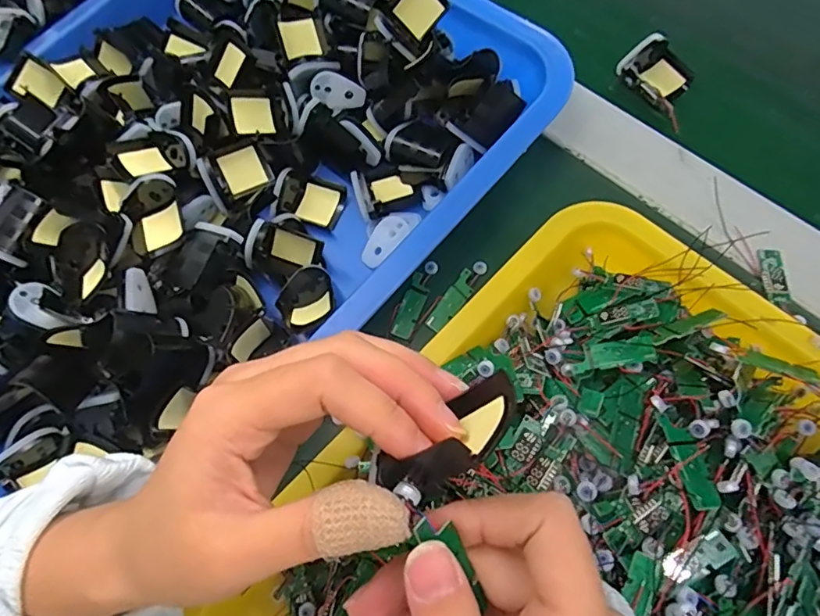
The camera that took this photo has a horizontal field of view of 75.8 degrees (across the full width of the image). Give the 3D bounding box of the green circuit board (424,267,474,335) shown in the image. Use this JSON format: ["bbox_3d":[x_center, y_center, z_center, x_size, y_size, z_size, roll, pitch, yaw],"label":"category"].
[{"bbox_3d":[0.026,-0.004,0.324,0.013,0.004,0.042,39,82,-6],"label":"green circuit board"}]

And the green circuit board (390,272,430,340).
[{"bbox_3d":[0.002,-0.001,0.326,0.013,0.004,0.042,19,72,12],"label":"green circuit board"}]

